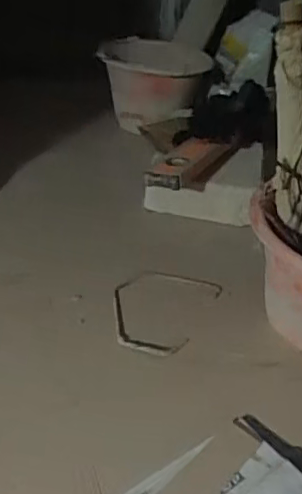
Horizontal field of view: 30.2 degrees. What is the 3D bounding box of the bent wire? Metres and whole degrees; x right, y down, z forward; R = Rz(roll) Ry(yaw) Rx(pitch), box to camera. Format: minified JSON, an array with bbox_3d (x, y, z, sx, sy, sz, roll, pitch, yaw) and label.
[{"bbox_3d":[0.007,0.081,0.763,0.122,0.020,0.176,23,43,19],"label":"bent wire"}]

